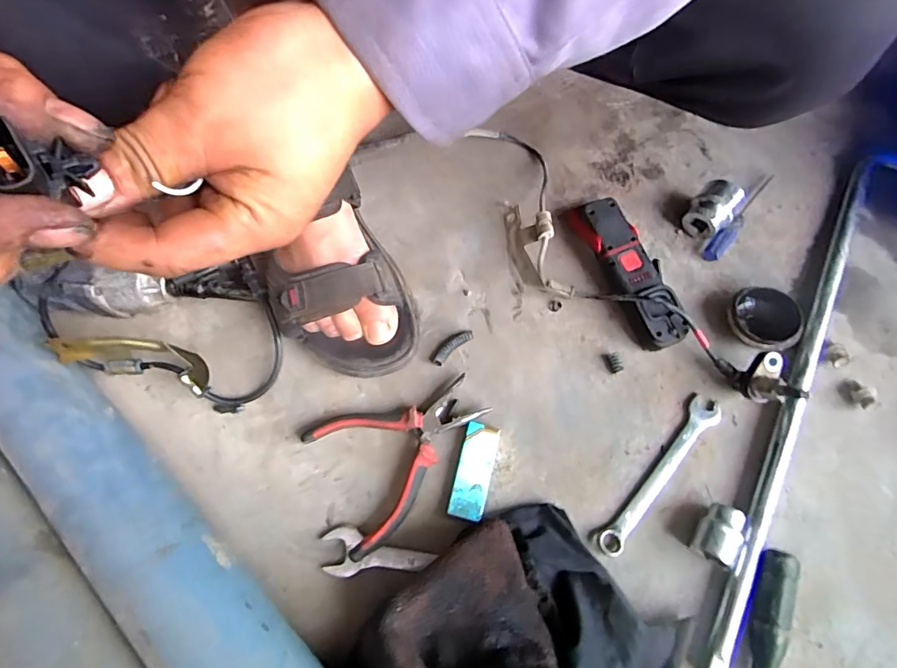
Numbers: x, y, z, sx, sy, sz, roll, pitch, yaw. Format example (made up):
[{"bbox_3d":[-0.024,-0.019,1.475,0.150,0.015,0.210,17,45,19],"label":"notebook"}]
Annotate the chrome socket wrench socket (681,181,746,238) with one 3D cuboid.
[{"bbox_3d":[0.245,-0.115,0.447,0.034,0.043,0.043,36,74,15],"label":"chrome socket wrench socket"}]

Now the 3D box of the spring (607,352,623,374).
[{"bbox_3d":[0.144,0.025,0.413,0.010,0.007,0.018,-8,69,-1],"label":"spring"}]

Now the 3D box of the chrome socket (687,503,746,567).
[{"bbox_3d":[0.200,0.148,0.354,0.029,0.032,0.038,33,74,14],"label":"chrome socket"}]

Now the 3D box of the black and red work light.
[{"bbox_3d":[0.162,-0.057,0.431,0.045,0.039,0.151,-20,69,-5],"label":"black and red work light"}]

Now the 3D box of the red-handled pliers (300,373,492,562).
[{"bbox_3d":[-0.034,0.093,0.389,0.140,0.019,0.106,-29,70,-8],"label":"red-handled pliers"}]

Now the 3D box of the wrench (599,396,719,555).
[{"bbox_3d":[0.171,0.112,0.383,0.025,0.010,0.153,37,75,15],"label":"wrench"}]

